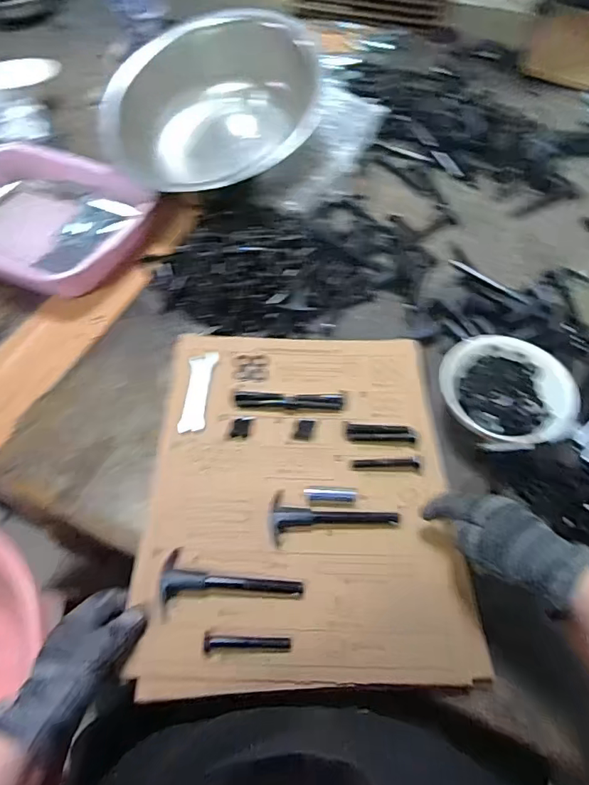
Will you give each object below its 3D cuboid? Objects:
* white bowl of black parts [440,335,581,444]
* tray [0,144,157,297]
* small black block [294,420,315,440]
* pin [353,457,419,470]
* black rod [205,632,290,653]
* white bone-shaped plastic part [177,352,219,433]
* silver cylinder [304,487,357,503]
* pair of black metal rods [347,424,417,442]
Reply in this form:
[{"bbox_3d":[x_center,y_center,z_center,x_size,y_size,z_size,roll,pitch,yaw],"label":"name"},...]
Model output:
[{"bbox_3d":[0.235,0.004,0.544,0.139,0.057,0.131,27,59,16],"label":"white bowl of black parts"},{"bbox_3d":[-0.376,-0.277,0.739,0.326,0.073,0.294,20,59,13],"label":"tray"},{"bbox_3d":[0.012,0.042,0.540,0.018,0.006,0.026,15,56,9],"label":"small black block"},{"bbox_3d":[0.099,0.077,0.517,0.071,0.008,0.011,2,55,0],"label":"pin"},{"bbox_3d":[-0.040,0.217,0.412,0.074,0.013,0.014,3,55,1],"label":"black rod"},{"bbox_3d":[-0.112,-0.002,0.562,0.031,0.004,0.108,5,59,-5],"label":"white bone-shaped plastic part"},{"bbox_3d":[0.038,0.106,0.493,0.053,0.014,0.014,1,55,-1],"label":"silver cylinder"},{"bbox_3d":[0.097,0.046,0.533,0.074,0.004,0.020,1,68,8],"label":"pair of black metal rods"}]

